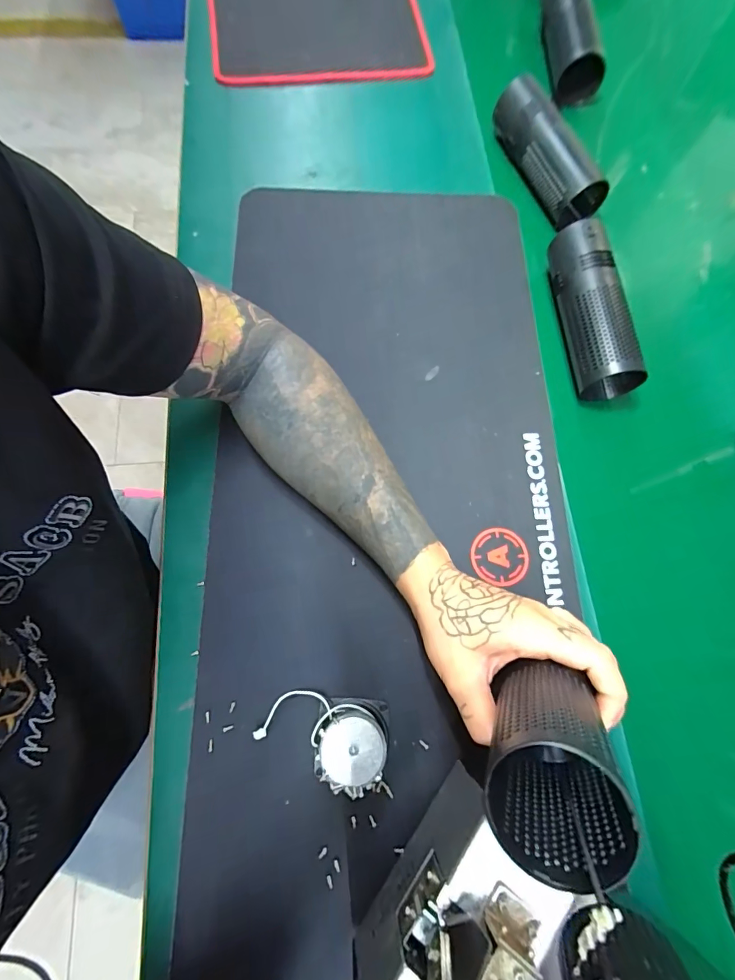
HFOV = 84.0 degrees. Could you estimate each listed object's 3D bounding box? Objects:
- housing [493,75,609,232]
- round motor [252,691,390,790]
[{"bbox_3d":[0.215,-0.391,0.476,0.071,0.064,0.176,-13,76,-5],"label":"housing"},{"bbox_3d":[-0.030,0.171,0.284,0.089,0.028,0.049,9,75,0],"label":"round motor"}]

